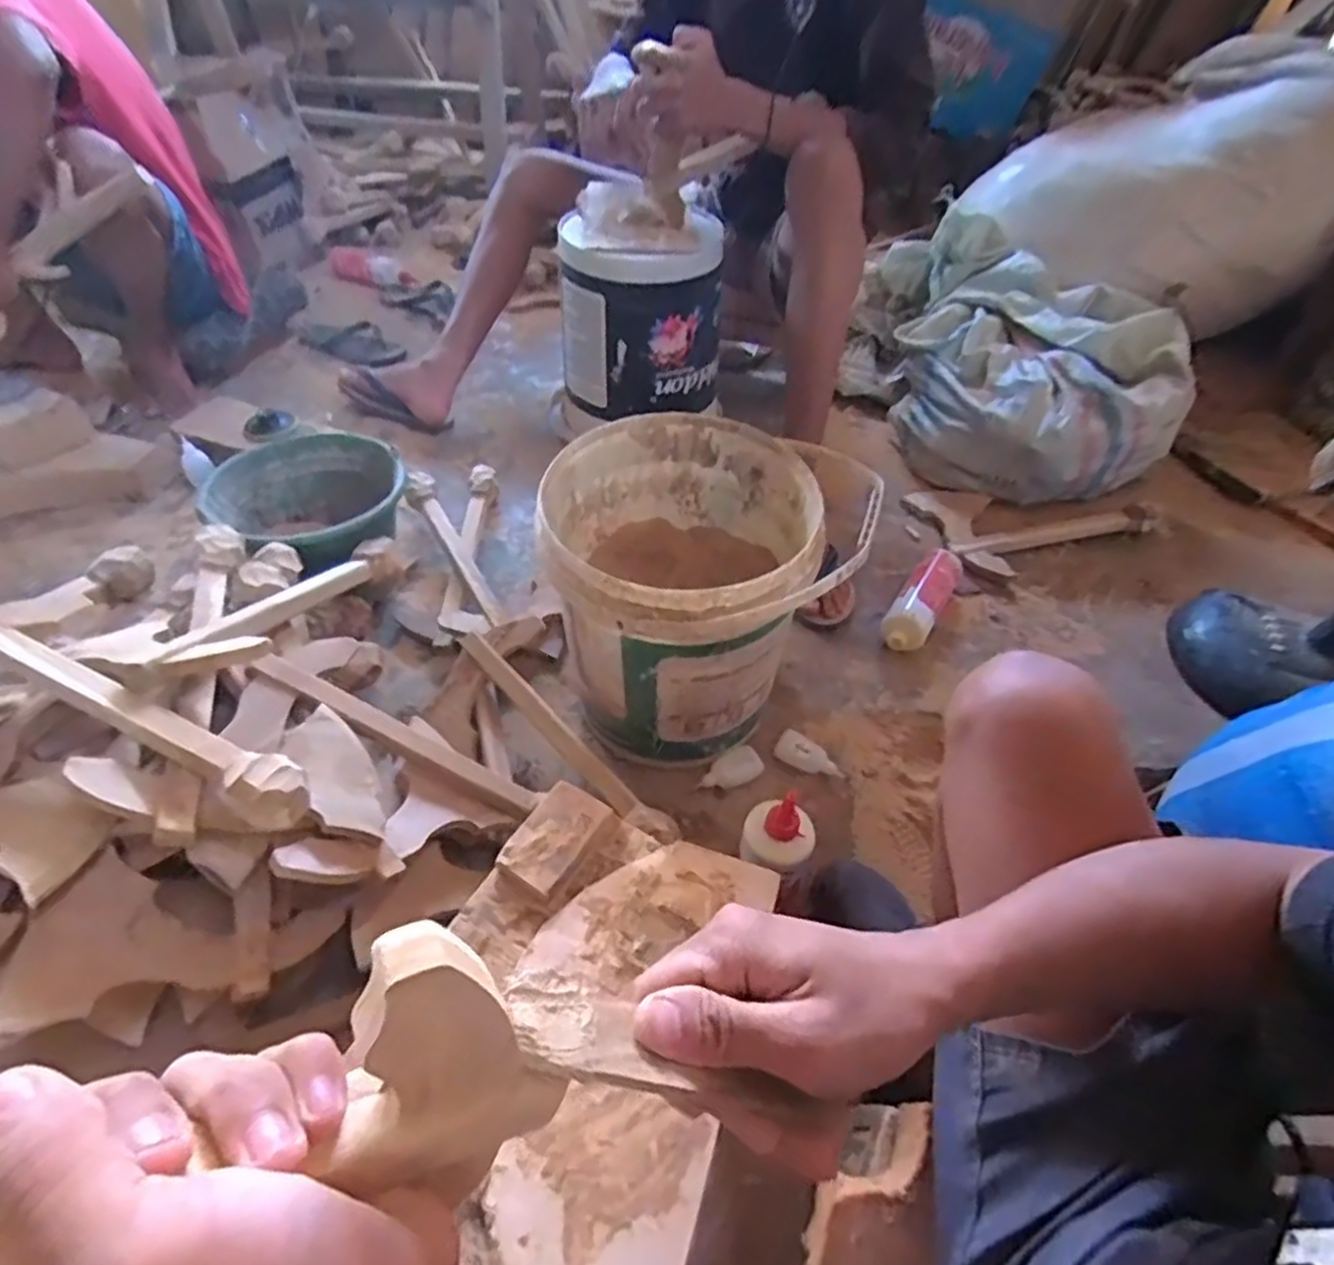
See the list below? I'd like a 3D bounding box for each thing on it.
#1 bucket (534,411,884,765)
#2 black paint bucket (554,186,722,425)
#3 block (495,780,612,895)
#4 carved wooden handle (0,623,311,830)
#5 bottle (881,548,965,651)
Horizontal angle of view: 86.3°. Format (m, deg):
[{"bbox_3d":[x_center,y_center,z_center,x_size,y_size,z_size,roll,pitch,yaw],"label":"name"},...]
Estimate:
[{"bbox_3d":[0.015,-0.045,0.859,0.294,0.341,0.314,2,53,-3],"label":"bucket"},{"bbox_3d":[-0.042,-0.587,1.269,0.268,0.287,0.312,3,47,1],"label":"black paint bucket"},{"bbox_3d":[-0.098,0.177,0.626,0.056,0.016,0.092,26,51,21],"label":"block"},{"bbox_3d":[-0.471,0.067,0.609,0.365,0.060,0.049,18,49,14],"label":"carved wooden handle"},{"bbox_3d":[0.393,-0.055,1.087,0.067,0.083,0.212,27,52,22],"label":"bottle"}]

